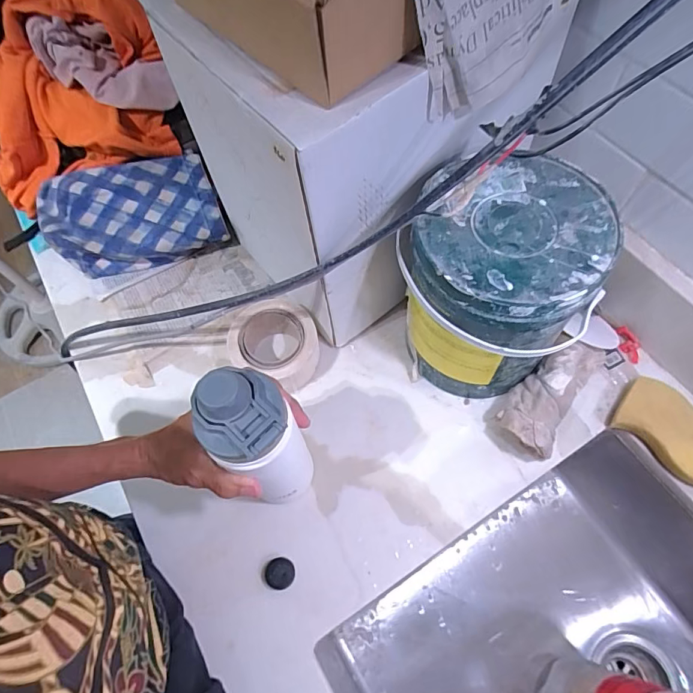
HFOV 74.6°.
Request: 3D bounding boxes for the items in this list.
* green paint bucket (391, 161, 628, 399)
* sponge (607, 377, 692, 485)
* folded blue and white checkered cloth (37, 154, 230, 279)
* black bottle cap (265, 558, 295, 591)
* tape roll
[{"bbox_3d":[0.153,-0.050,0.483,0.180,0.209,0.174,-1,63,2],"label":"green paint bucket"},{"bbox_3d":[0.355,0.092,0.498,0.072,0.031,0.118,-40,68,-17],"label":"sponge"},{"bbox_3d":[-0.296,-0.176,0.634,0.240,0.089,0.134,-16,63,-6],"label":"folded blue and white checkered cloth"},{"bbox_3d":[-0.068,0.231,0.463,0.028,0.015,0.028,-1,63,2],"label":"black bottle cap"},{"bbox_3d":[-0.087,-0.006,0.558,0.107,0.052,0.098,-1,63,2],"label":"tape roll"}]

